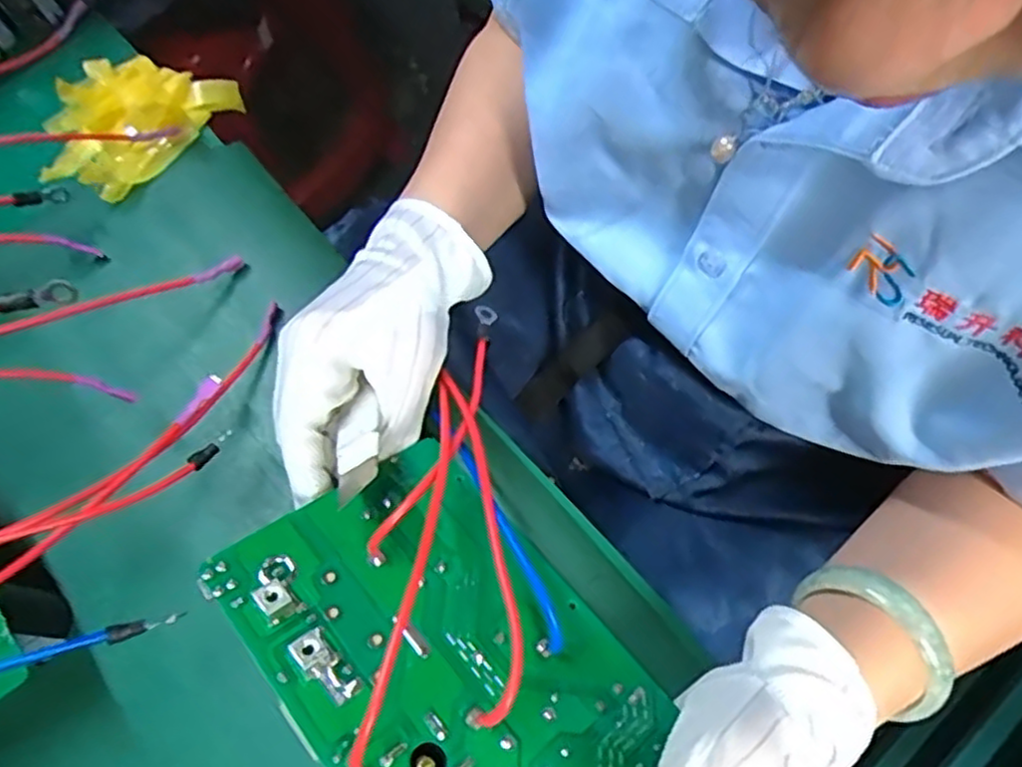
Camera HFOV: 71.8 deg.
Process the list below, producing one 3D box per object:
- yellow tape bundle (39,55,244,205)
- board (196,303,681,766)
[{"bbox_3d":[-0.246,-0.172,0.448,0.087,0.043,0.120,36,72,16],"label":"yellow tape bundle"},{"bbox_3d":[-0.024,0.084,0.271,0.135,0.050,0.179,-29,63,-35],"label":"board"}]

